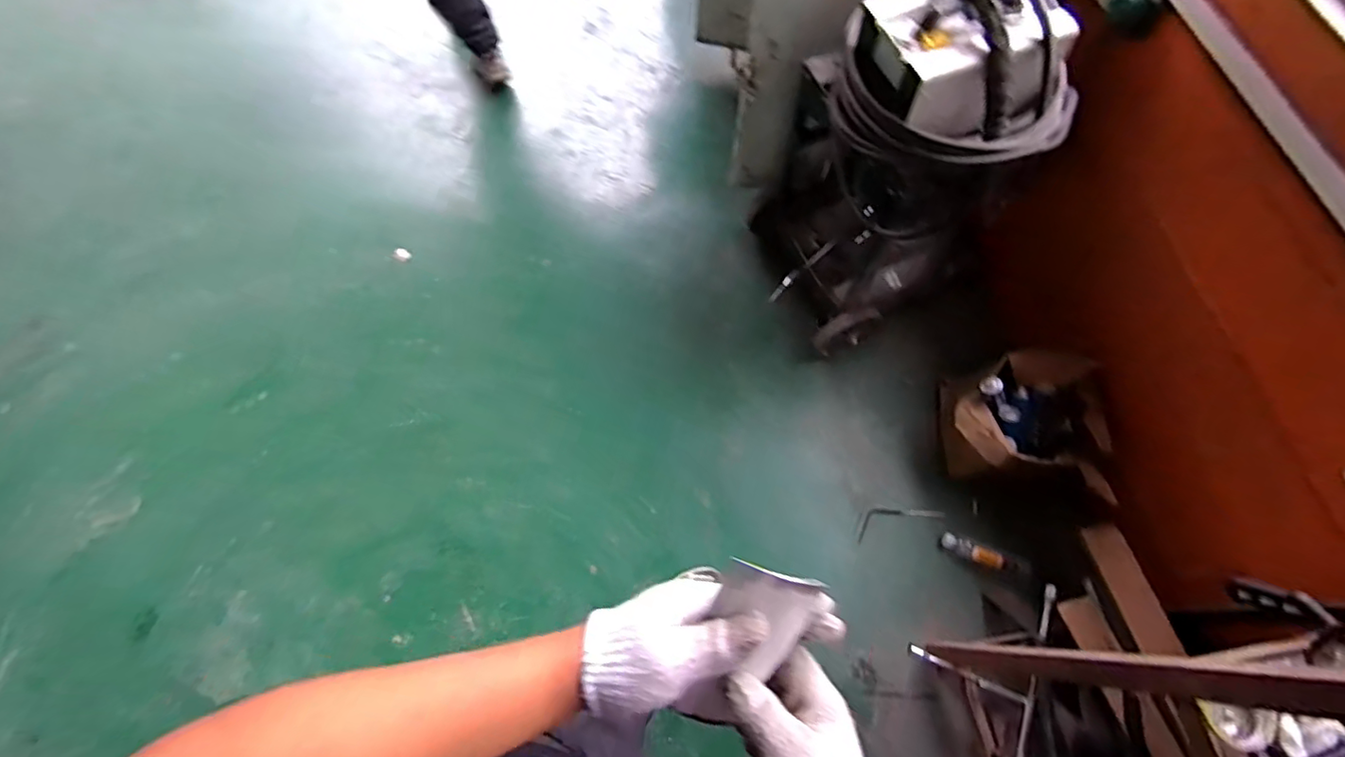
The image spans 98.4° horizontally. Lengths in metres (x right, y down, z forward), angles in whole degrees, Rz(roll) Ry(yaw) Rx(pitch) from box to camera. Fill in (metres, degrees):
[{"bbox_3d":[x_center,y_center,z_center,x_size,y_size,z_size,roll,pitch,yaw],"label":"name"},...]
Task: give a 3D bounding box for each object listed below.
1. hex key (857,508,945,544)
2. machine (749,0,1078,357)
[{"bbox_3d":[0.583,0.361,1.513,0.228,0.012,0.069,-18,66,2],"label":"hex key"},{"bbox_3d":[0.474,-0.487,1.356,0.359,0.797,0.482,-29,70,-13],"label":"machine"}]

